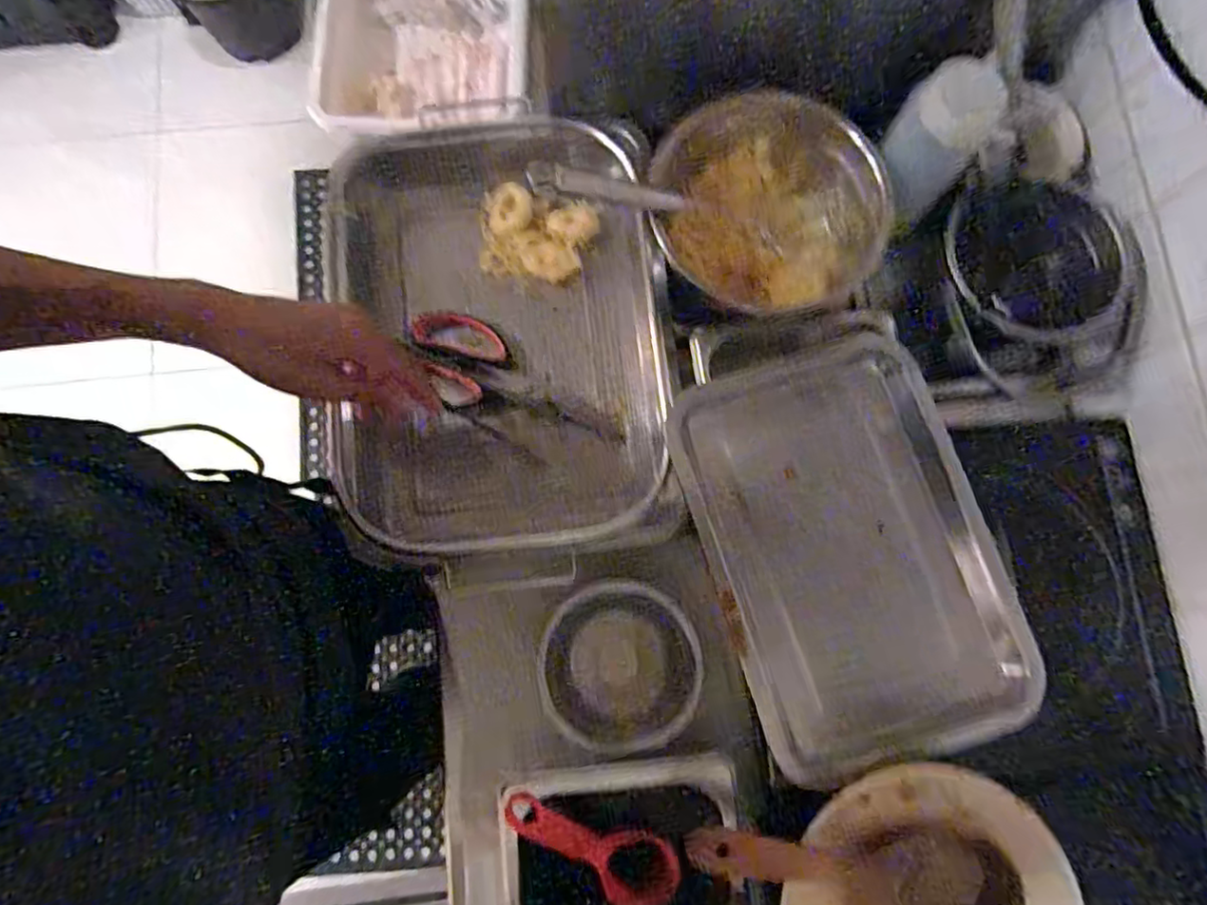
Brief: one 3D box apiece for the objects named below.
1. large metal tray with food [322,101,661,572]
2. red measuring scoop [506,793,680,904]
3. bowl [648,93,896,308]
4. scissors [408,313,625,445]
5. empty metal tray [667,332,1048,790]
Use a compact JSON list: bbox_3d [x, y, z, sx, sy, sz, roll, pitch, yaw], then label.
[{"bbox_3d":[-0.095,-0.104,0.583,0.300,0.065,0.391,-3,79,-2],"label":"large metal tray with food"},{"bbox_3d":[-0.010,0.283,0.455,0.126,0.018,0.042,18,79,2],"label":"red measuring scoop"},{"bbox_3d":[0.149,-0.226,0.575,0.208,0.078,0.169,1,79,-1],"label":"bowl"},{"bbox_3d":[-0.087,-0.060,0.596,0.220,0.008,0.081,29,80,4],"label":"scissors"},{"bbox_3d":[0.195,0.075,0.511,0.212,0.054,0.306,-15,80,-4],"label":"empty metal tray"}]

